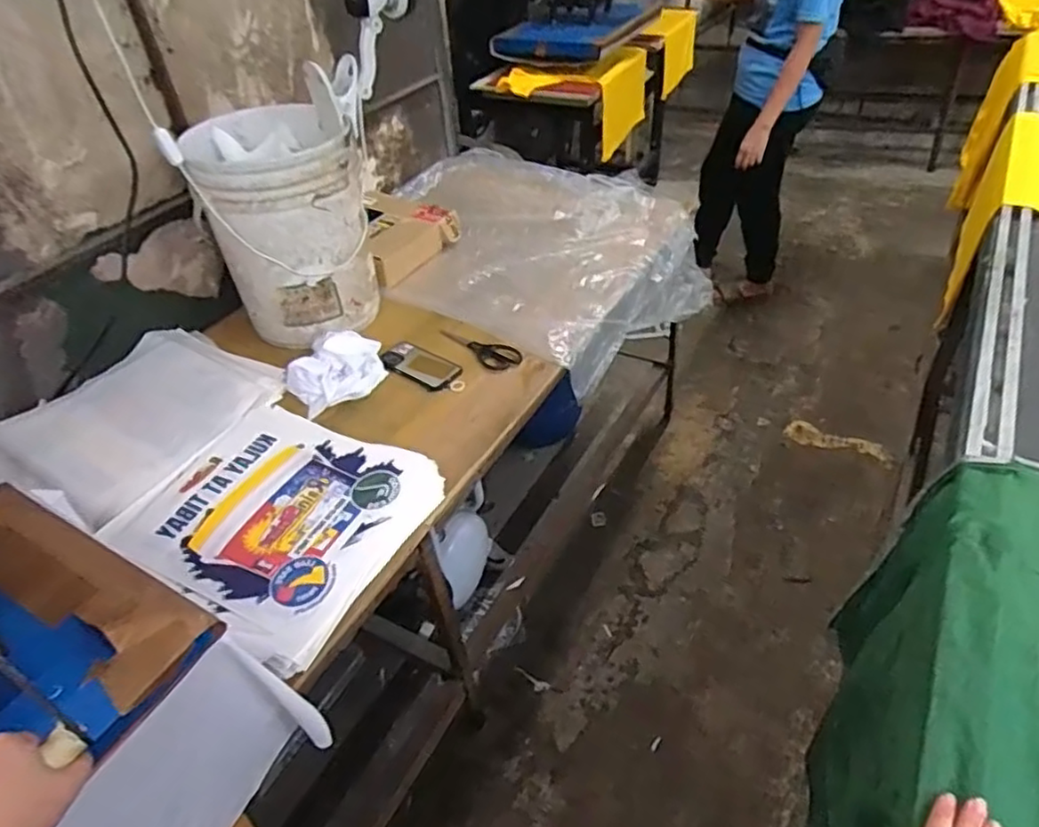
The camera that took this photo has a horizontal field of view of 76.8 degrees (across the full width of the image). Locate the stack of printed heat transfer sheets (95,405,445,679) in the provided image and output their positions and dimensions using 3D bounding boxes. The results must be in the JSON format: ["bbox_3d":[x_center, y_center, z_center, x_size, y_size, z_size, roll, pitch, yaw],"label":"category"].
[{"bbox_3d":[-0.349,0.143,0.950,0.383,0.026,0.340,18,47,23],"label":"stack of printed heat transfer sheets"}]

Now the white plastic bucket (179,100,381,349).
[{"bbox_3d":[-0.448,-0.363,1.282,0.270,0.353,0.284,-20,44,-16],"label":"white plastic bucket"}]

